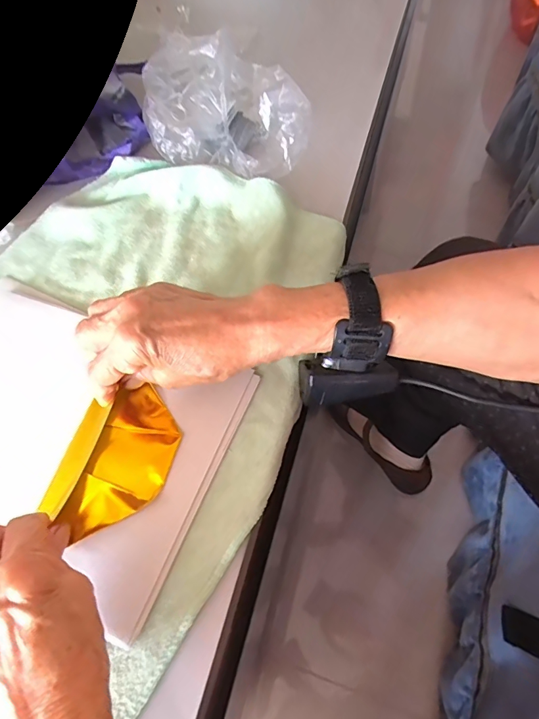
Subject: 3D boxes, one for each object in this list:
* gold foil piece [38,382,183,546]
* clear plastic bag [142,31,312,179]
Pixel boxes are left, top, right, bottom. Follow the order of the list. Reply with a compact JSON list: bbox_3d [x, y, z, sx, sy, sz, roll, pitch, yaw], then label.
[{"bbox_3d":[-0.105,0.069,0.306,0.072,0.015,0.105,12,61,10],"label":"gold foil piece"},{"bbox_3d":[-0.041,-0.266,0.455,0.170,0.081,0.131,9,61,10],"label":"clear plastic bag"}]

